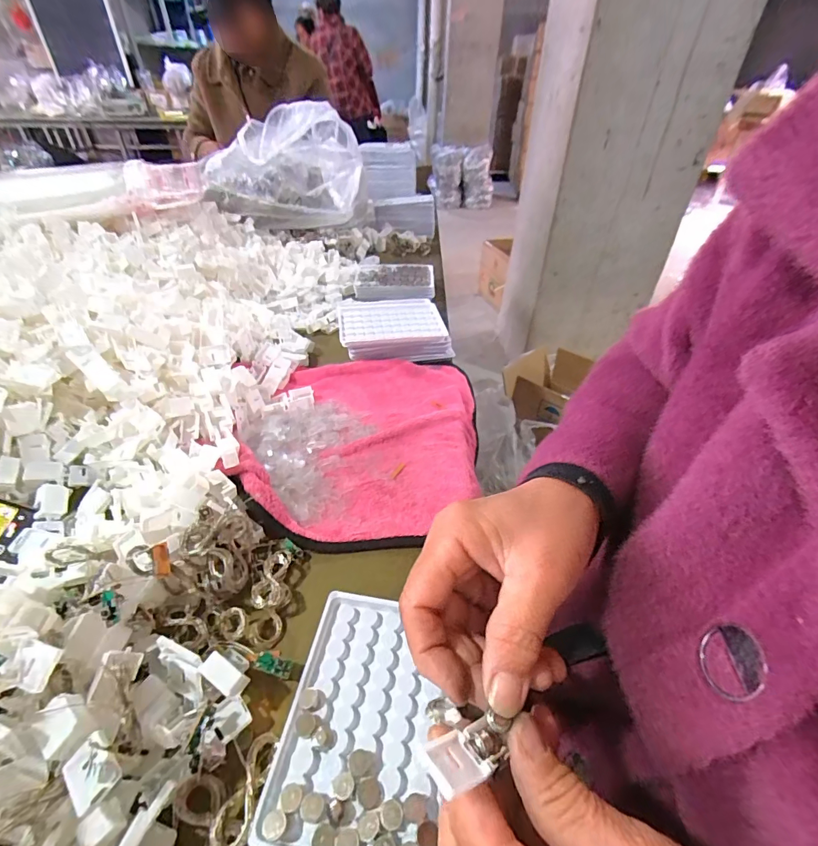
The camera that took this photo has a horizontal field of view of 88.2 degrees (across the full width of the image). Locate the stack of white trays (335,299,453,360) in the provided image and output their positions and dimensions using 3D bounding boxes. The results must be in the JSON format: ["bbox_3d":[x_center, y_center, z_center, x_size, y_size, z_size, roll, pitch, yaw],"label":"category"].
[{"bbox_3d":[-0.021,-0.120,0.553,0.139,0.043,0.110,-7,40,-10],"label":"stack of white trays"}]

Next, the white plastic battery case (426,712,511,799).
[{"bbox_3d":[0.024,0.134,0.173,0.046,0.008,0.019,17,25,-45],"label":"white plastic battery case"}]

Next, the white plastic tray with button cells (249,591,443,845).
[{"bbox_3d":[-0.025,0.165,0.243,0.086,0.010,0.129,6,39,6],"label":"white plastic tray with button cells"}]

